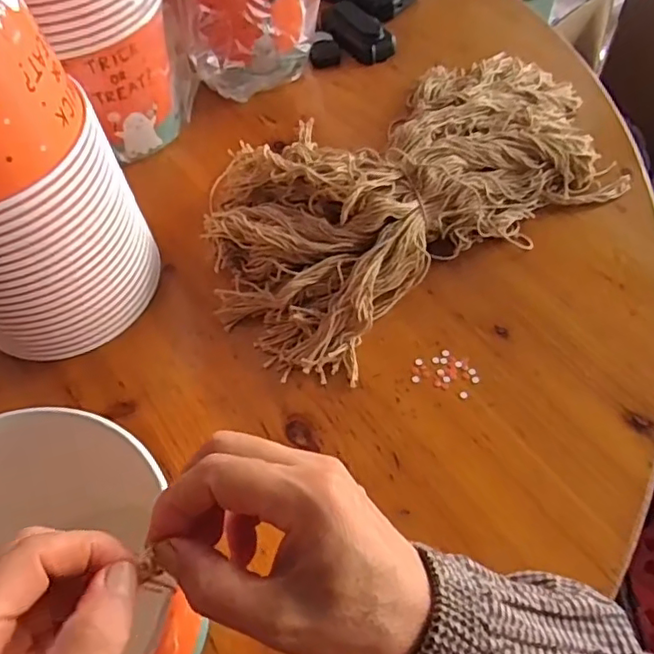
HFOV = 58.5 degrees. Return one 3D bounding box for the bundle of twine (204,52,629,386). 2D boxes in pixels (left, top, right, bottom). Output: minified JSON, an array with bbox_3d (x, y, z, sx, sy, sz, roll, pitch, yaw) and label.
[{"bbox_3d":[0.076,-0.142,0.535,0.418,0.067,0.240,-34,60,-17],"label":"bundle of twine"}]

